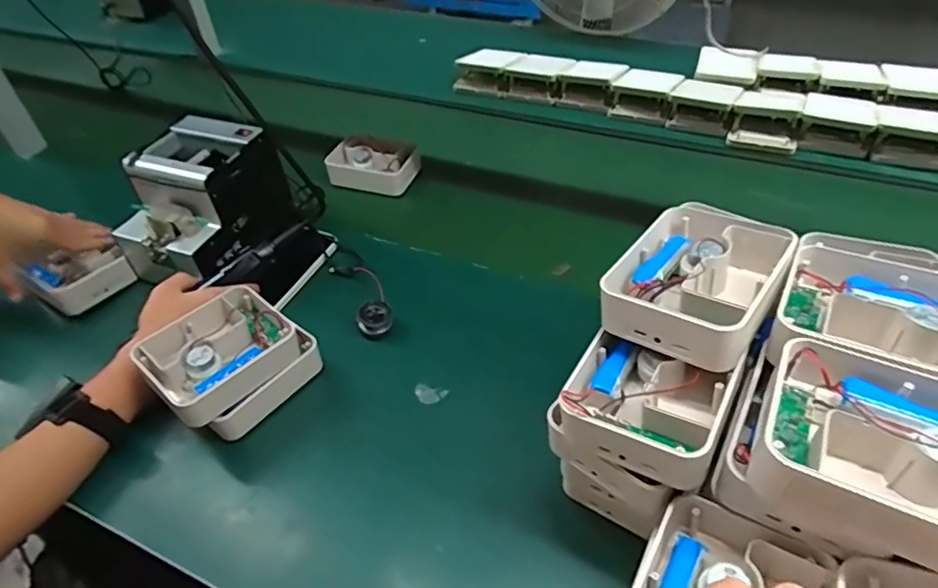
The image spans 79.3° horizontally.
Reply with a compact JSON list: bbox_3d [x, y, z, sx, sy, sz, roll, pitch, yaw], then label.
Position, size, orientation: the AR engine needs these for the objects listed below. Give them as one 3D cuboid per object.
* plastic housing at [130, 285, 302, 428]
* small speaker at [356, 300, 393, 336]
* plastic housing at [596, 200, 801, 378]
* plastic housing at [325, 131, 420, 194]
[{"bbox_3d":[-0.240,0.061,0.560,0.104,0.052,0.135,29,53,29],"label":"plastic housing"},{"bbox_3d":[-0.107,0.028,0.644,0.038,0.020,0.037,-2,44,2],"label":"small speaker"},{"bbox_3d":[0.168,-0.015,0.413,0.104,0.042,0.142,29,53,29],"label":"plastic housing"},{"bbox_3d":[-0.150,-0.203,0.887,0.131,0.066,0.066,7,45,10],"label":"plastic housing"}]

